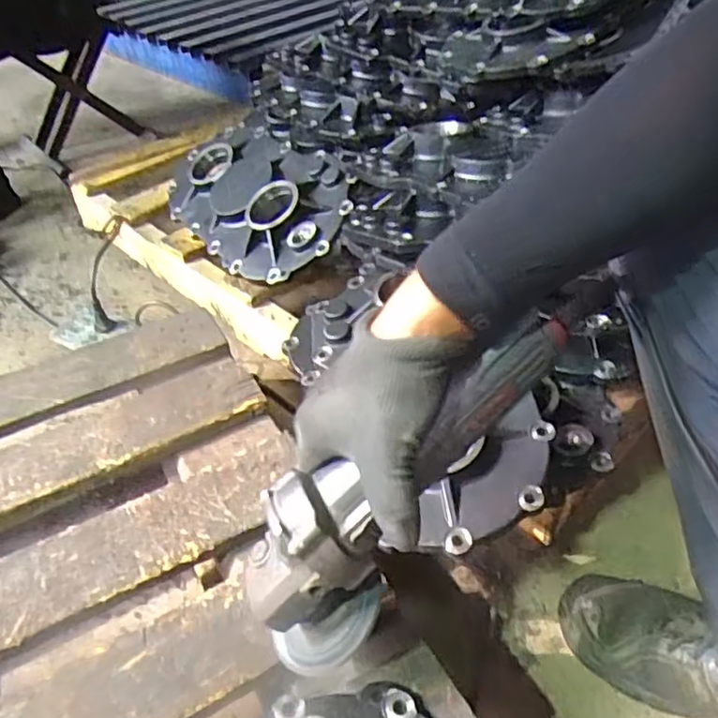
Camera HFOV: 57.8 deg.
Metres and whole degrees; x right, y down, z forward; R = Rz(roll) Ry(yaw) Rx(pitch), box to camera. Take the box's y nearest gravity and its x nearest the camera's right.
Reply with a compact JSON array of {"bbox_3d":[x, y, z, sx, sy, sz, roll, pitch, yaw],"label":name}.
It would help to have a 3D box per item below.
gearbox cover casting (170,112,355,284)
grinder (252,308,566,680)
[{"bbox_3d":[-0.172,-0.264,1.001,0.216,0.049,0.393,-45,52,-3],"label":"gearbox cover casting"},{"bbox_3d":[0.023,0.078,0.415,0.272,0.085,0.077,-47,47,8],"label":"grinder"}]

